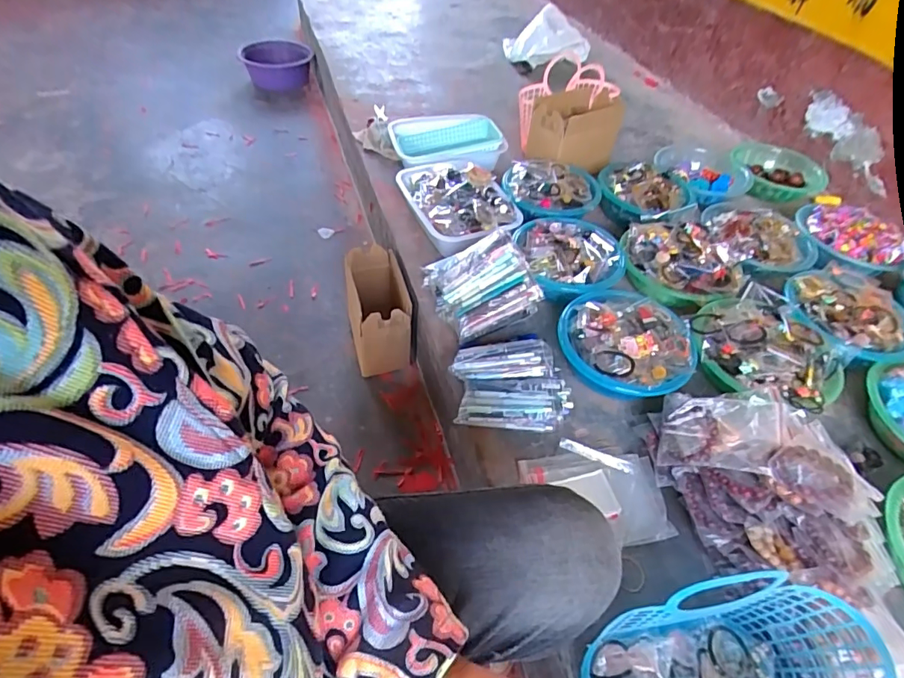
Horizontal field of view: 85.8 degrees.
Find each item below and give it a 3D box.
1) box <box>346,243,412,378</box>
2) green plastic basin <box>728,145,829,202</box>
[{"bbox_3d":[-0.165,-0.066,1.065,0.120,0.187,0.251,-8,50,-13],"label":"box"},{"bbox_3d":[0.839,-0.426,1.268,0.233,0.060,0.234,33,53,22],"label":"green plastic basin"}]

